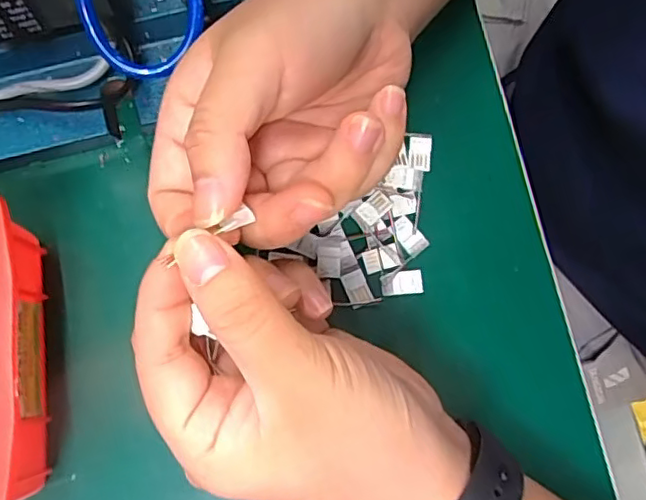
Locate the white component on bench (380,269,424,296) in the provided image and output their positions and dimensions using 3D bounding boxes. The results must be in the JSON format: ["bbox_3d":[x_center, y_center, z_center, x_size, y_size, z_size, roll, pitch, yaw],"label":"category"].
[{"bbox_3d":[0.040,0.016,0.299,0.021,0.004,0.012,-4,77,-4],"label":"white component on bench"}]

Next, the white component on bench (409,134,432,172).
[{"bbox_3d":[0.051,-0.052,0.315,0.012,0.004,0.019,2,75,0],"label":"white component on bench"}]

